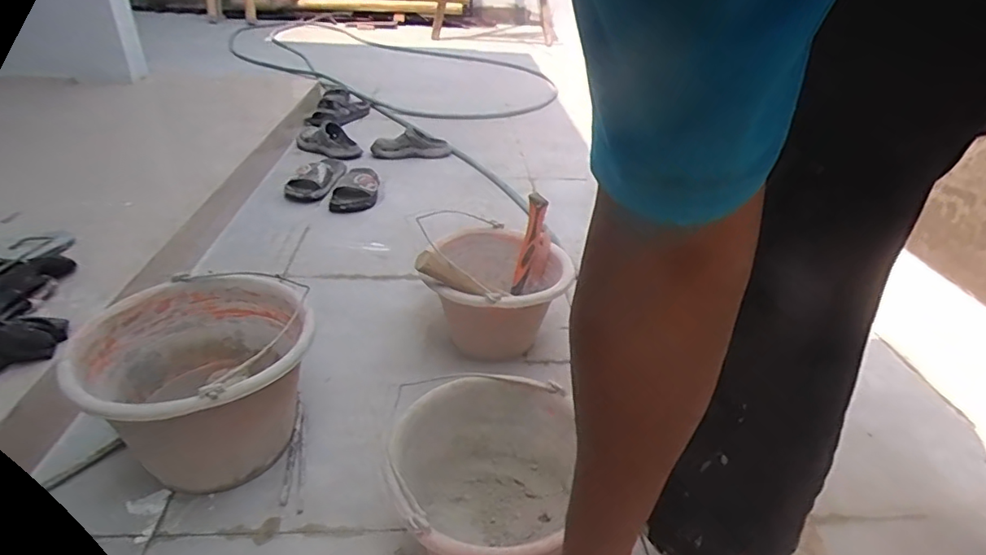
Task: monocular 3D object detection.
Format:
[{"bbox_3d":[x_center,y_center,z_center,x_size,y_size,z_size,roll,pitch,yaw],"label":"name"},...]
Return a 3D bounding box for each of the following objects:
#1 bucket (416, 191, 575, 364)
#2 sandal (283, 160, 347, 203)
[{"bbox_3d":[0.011,0.011,0.970,0.245,0.231,0.260,3,31,-1],"label":"bucket"},{"bbox_3d":[-0.507,-0.282,1.587,0.107,0.055,0.281,3,30,5],"label":"sandal"}]

